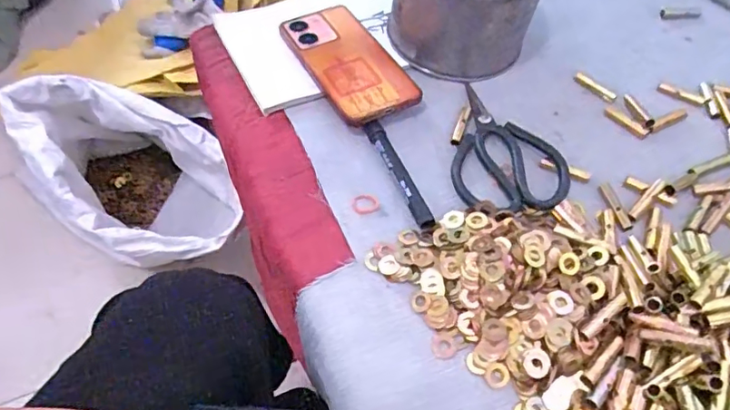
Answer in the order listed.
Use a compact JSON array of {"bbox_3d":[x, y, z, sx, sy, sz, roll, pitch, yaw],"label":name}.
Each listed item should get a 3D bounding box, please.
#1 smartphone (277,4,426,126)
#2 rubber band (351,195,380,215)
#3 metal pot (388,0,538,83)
[{"bbox_3d":[-0.018,-0.139,0.523,0.074,0.015,0.155,-26,61,-15],"label":"smartphone"},{"bbox_3d":[0.001,-0.001,0.452,0.022,0.004,0.018,-12,55,-10],"label":"rubber band"},{"bbox_3d":[0.100,-0.196,0.518,0.121,0.108,0.113,1,54,-1],"label":"metal pot"}]

